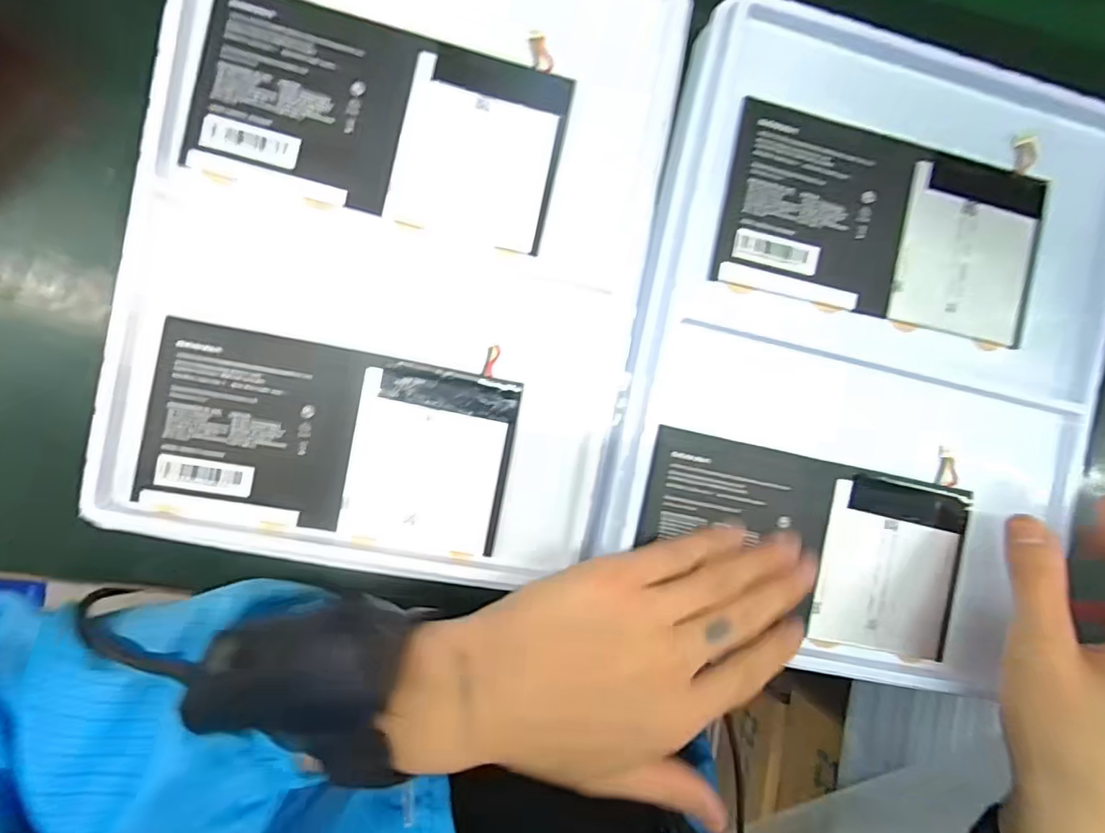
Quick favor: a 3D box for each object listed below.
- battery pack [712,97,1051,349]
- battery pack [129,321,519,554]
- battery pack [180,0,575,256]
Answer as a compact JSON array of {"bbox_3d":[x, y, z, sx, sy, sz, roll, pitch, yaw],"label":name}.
[{"bbox_3d":[0.174,-0.097,0.287,0.171,0.007,0.093,10,89,-8],"label":"battery pack"},{"bbox_3d":[-0.108,0.012,0.277,0.172,0.006,0.090,11,89,-8],"label":"battery pack"},{"bbox_3d":[-0.083,-0.147,0.275,0.172,0.006,0.091,13,88,-8],"label":"battery pack"}]

